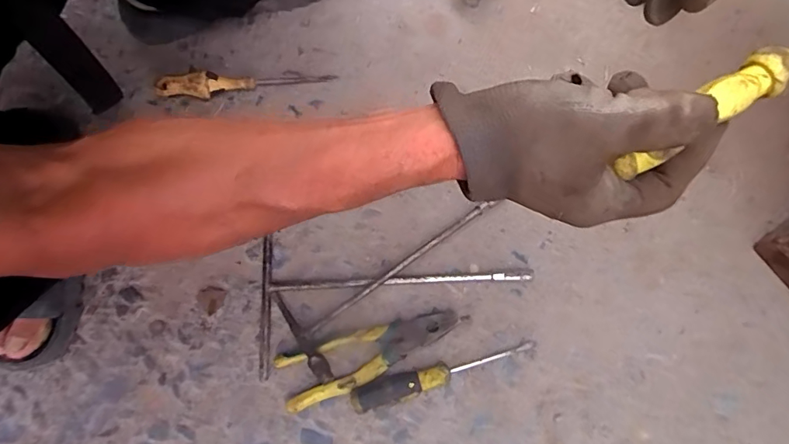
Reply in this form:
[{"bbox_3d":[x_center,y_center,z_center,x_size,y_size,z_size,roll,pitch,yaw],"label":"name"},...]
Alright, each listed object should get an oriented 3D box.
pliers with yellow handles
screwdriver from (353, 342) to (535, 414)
[{"bbox_3d":[-0.025,0.136,0.484,0.187,0.016,0.055,-19,77,-4],"label":"pliers with yellow handles"},{"bbox_3d":[0.050,0.155,0.477,0.189,0.024,0.025,-15,77,-3],"label":"screwdriver"}]

